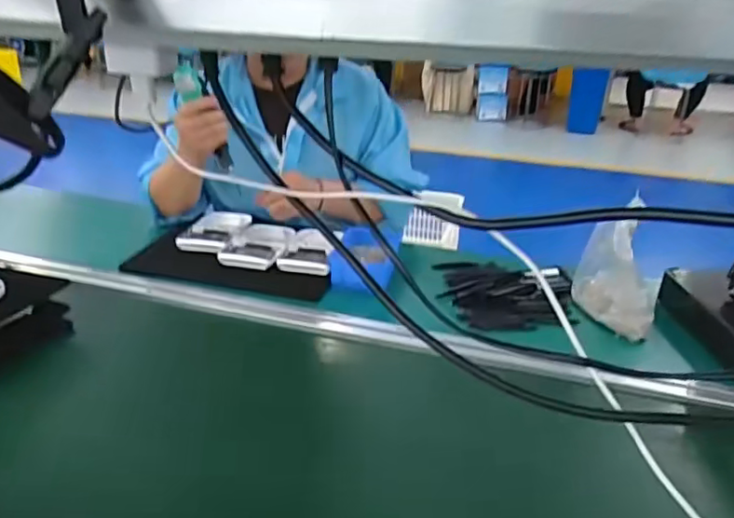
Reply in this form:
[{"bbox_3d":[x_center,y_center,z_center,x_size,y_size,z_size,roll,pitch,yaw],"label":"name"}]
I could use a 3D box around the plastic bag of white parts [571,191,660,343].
[{"bbox_3d":[0.359,0.007,0.831,0.114,0.184,0.094,8,28,19],"label":"plastic bag of white parts"}]

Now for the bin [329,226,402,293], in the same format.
[{"bbox_3d":[-0.004,-0.003,0.991,0.113,0.059,0.167,3,27,10],"label":"bin"}]

